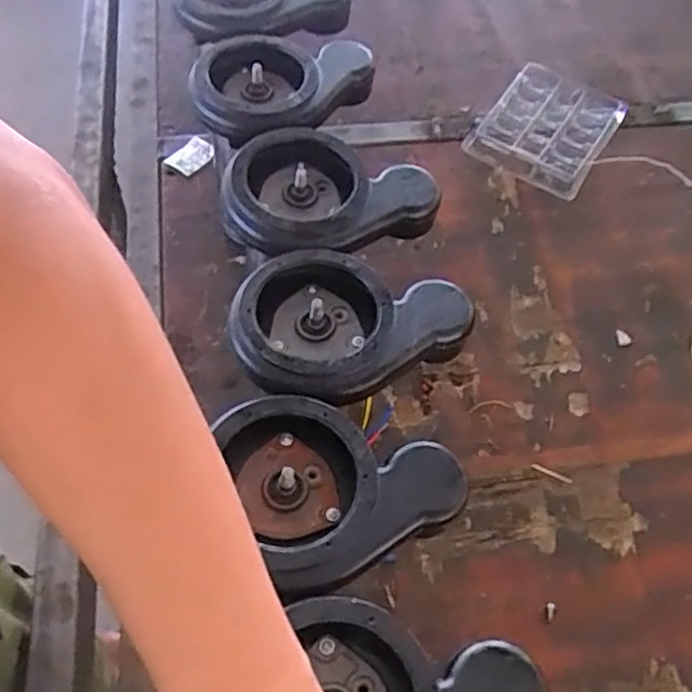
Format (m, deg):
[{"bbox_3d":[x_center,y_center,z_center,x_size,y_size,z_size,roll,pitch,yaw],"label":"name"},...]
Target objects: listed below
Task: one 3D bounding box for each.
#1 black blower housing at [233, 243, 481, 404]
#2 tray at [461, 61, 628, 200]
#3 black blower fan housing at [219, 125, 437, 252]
[{"bbox_3d":[0.000,-0.006,0.498,0.157,0.042,0.116,17,57,7],"label":"black blower housing"},{"bbox_3d":[0.247,-0.269,0.861,0.138,0.033,0.177,31,60,15],"label":"tray"},{"bbox_3d":[-0.012,-0.119,0.566,0.169,0.039,0.114,-6,57,-8],"label":"black blower fan housing"}]

